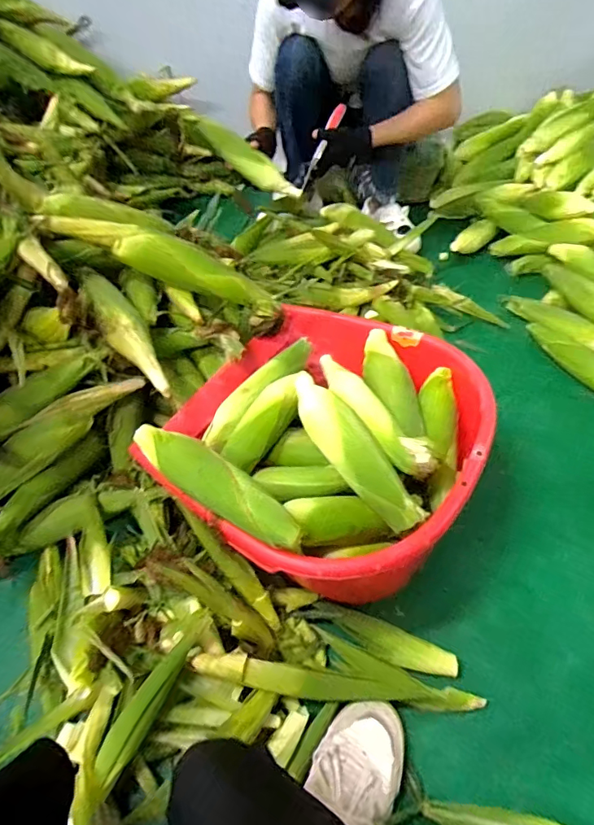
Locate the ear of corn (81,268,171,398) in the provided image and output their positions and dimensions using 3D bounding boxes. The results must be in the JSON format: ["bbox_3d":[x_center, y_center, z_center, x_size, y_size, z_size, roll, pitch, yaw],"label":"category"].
[{"bbox_3d":[-0.272,-0.134,0.730,0.058,0.063,0.263,-32,79,-16],"label":"ear of corn"}]

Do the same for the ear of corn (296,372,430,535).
[{"bbox_3d":[0.069,0.048,0.641,0.057,0.056,0.268,-29,57,-19],"label":"ear of corn"}]

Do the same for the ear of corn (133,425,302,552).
[{"bbox_3d":[-0.109,0.090,0.608,0.268,0.060,0.060,26,57,20],"label":"ear of corn"}]

